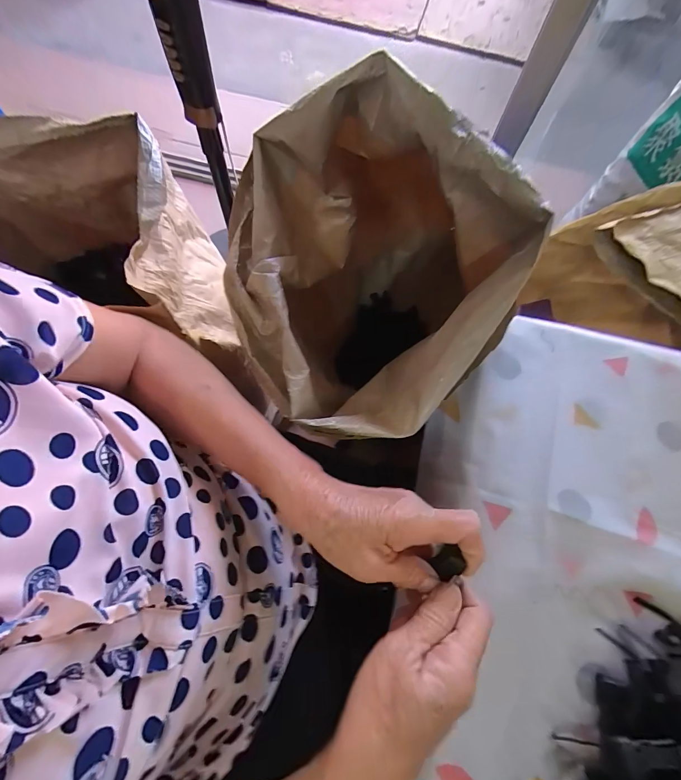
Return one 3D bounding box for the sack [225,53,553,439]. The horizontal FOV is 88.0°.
[{"bbox_3d":[0.043,-0.207,0.552,0.304,0.579,0.318,10,113,3],"label":"sack"}]

